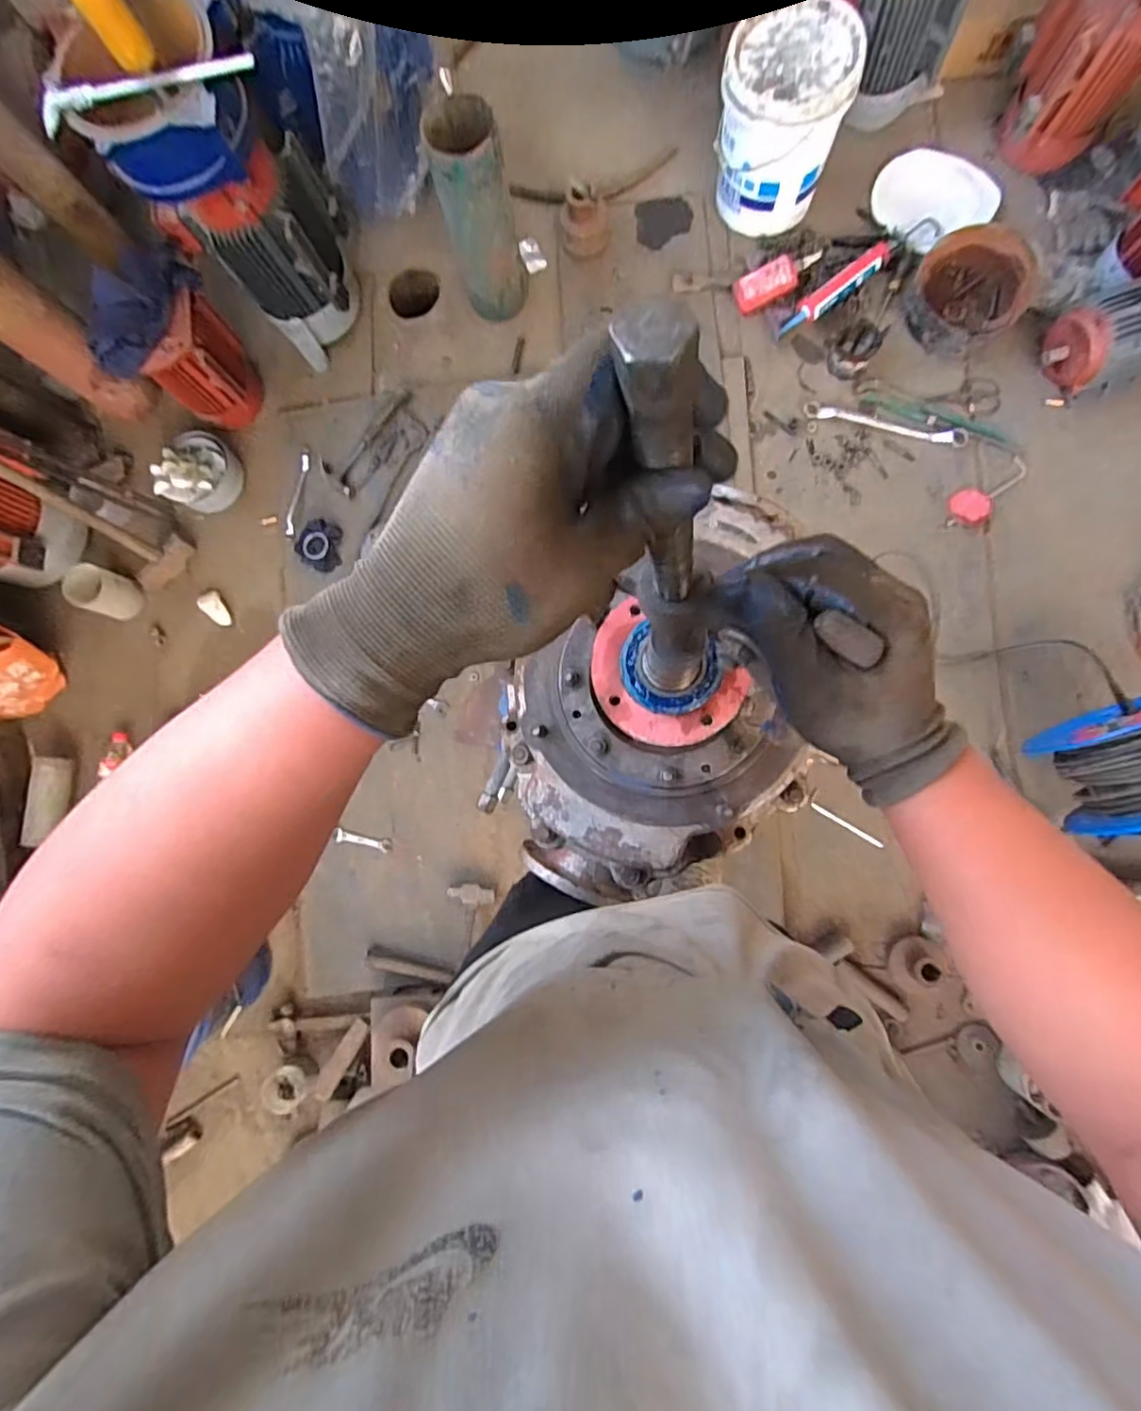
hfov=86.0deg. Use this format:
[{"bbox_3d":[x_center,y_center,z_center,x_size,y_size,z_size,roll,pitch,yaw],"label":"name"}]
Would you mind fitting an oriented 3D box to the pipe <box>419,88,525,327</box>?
[{"bbox_3d":[-0.205,-1.111,1.434,0.157,0.403,0.125,-8,82,5],"label":"pipe"}]

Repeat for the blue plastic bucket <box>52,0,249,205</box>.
[{"bbox_3d":[-0.783,-1.142,1.172,0.281,0.176,0.299,-13,84,3],"label":"blue plastic bucket"}]

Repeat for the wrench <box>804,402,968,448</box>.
[{"bbox_3d":[0.769,-0.689,1.494,0.382,0.026,0.042,16,86,6],"label":"wrench"}]

